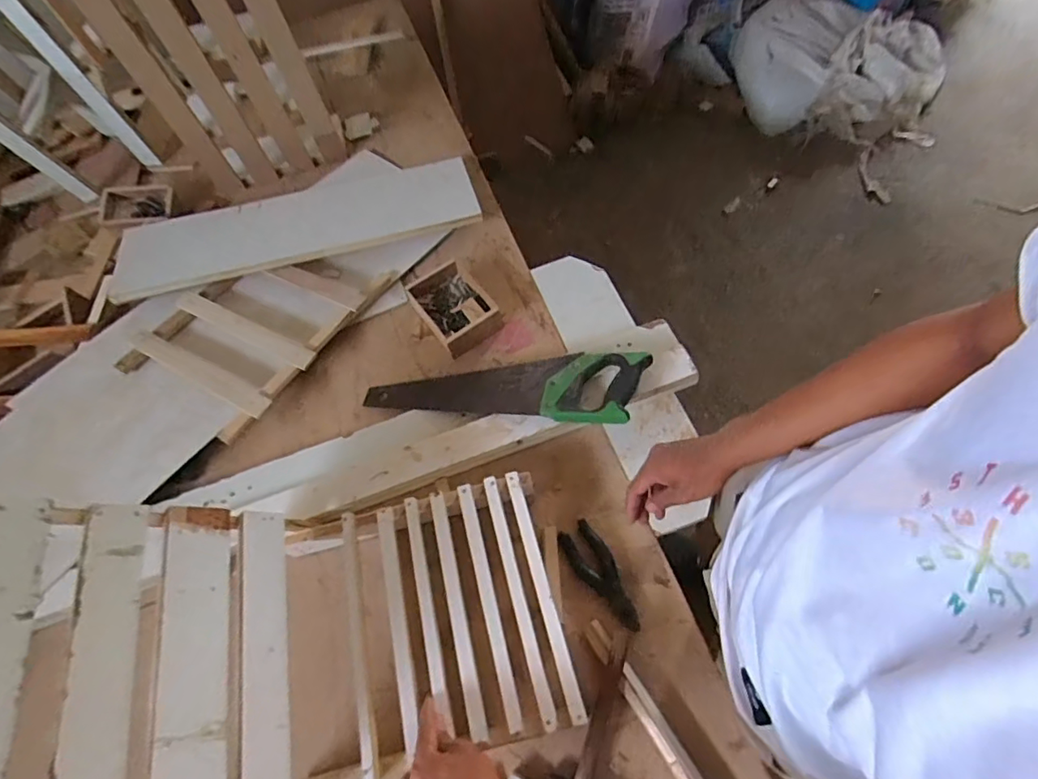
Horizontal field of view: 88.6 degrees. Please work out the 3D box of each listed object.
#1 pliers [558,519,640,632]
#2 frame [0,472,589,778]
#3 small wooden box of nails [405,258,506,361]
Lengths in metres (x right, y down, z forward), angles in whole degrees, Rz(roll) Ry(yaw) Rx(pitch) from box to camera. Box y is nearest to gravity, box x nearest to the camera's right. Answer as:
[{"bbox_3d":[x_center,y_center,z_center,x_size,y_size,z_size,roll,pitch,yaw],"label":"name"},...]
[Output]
[{"bbox_3d":[0.104,0.239,0.683,0.051,0.014,0.143,-26,62,-10],"label":"pliers"},{"bbox_3d":[-0.202,0.251,0.561,0.481,0.305,0.317,-15,61,-4],"label":"frame"},{"bbox_3d":[-0.110,-0.144,0.899,0.115,0.045,0.165,-32,63,-13],"label":"small wooden box of nails"}]

